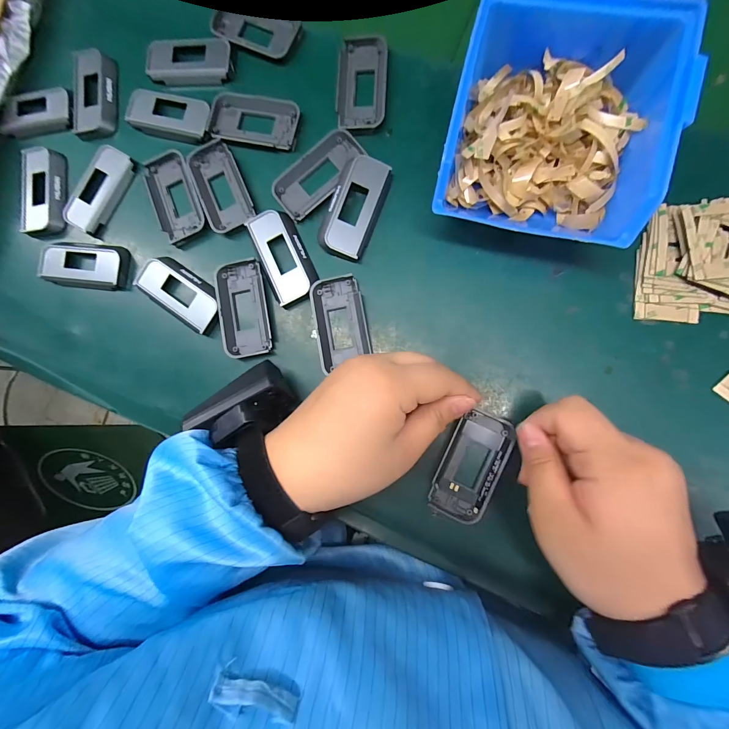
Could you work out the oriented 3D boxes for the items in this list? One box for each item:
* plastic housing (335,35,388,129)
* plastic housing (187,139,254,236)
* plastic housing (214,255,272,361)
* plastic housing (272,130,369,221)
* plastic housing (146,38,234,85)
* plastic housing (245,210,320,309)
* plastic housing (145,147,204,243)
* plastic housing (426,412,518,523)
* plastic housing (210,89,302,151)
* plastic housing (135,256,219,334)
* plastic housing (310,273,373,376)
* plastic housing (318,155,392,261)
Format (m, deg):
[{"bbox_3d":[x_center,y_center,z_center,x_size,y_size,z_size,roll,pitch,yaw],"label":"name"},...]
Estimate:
[{"bbox_3d":[-0.002,-0.221,0.269,0.039,0.006,0.074,2,87,7],"label":"plastic housing"},{"bbox_3d":[-0.117,-0.144,0.278,0.037,0.007,0.074,-24,84,5],"label":"plastic housing"},{"bbox_3d":[-0.095,-0.044,0.269,0.036,0.010,0.074,-10,86,6],"label":"plastic housing"},{"bbox_3d":[-0.036,-0.149,0.266,0.075,0.008,0.041,-37,83,3],"label":"plastic housing"},{"bbox_3d":[-0.148,-0.256,0.290,0.073,0.007,0.038,4,87,7],"label":"plastic housing"},{"bbox_3d":[-0.063,-0.084,0.267,0.036,0.007,0.075,-25,84,4],"label":"plastic housing"},{"bbox_3d":[-0.156,-0.137,0.280,0.037,0.007,0.075,-19,85,5],"label":"plastic housing"},{"bbox_3d":[0.073,0.071,0.240,0.039,0.009,0.076,24,90,7],"label":"plastic housing"},{"bbox_3d":[-0.089,-0.199,0.277,0.073,0.007,0.041,14,88,7],"label":"plastic housing"},{"bbox_3d":[-0.146,-0.057,0.274,0.076,0.007,0.037,35,91,7],"label":"plastic housing"},{"bbox_3d":[-0.018,-0.032,0.259,0.038,0.009,0.069,-11,86,6],"label":"plastic housing"},{"bbox_3d":[-0.008,-0.118,0.259,0.037,0.012,0.076,22,89,7],"label":"plastic housing"}]

